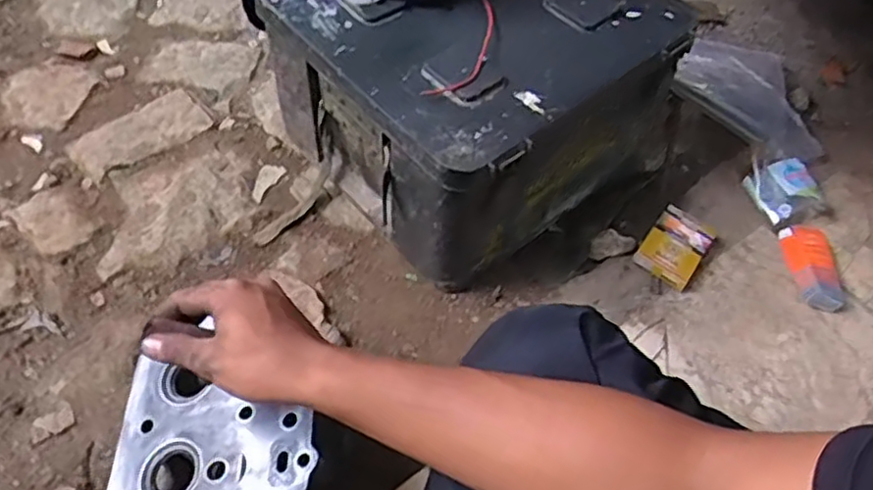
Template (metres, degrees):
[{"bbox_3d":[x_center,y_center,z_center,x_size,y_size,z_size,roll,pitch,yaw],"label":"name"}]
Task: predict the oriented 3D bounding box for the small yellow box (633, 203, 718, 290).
[{"bbox_3d":[0.300,0.000,0.845,0.070,0.025,0.107,33,57,18],"label":"small yellow box"}]

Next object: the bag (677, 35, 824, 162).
[{"bbox_3d":[0.475,-0.222,1.025,0.228,0.040,0.256,-36,64,-27],"label":"bag"}]

